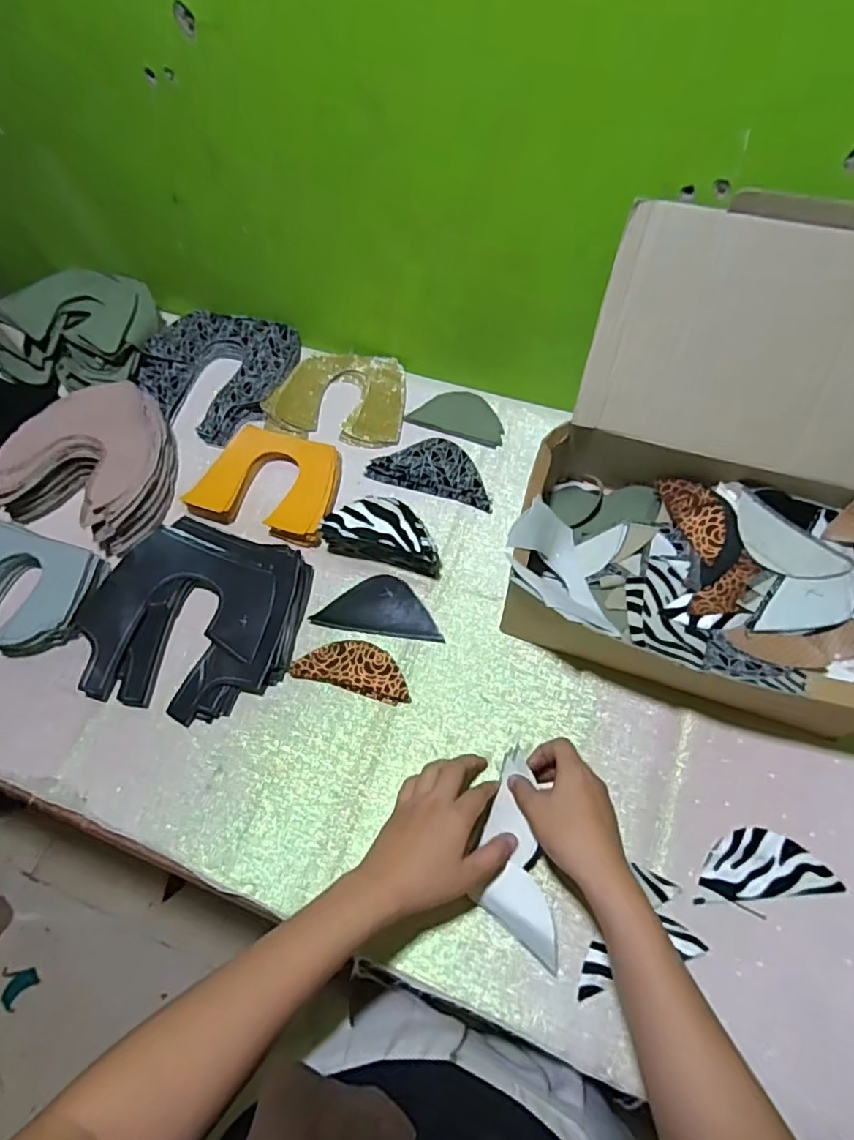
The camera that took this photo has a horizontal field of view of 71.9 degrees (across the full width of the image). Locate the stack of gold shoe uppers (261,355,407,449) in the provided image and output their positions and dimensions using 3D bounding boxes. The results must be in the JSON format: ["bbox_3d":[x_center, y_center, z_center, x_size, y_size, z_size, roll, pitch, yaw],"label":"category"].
[{"bbox_3d":[-0.107,-0.218,0.734,0.161,0.021,0.130,8,62,6],"label":"stack of gold shoe uppers"}]

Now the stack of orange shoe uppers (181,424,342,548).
[{"bbox_3d":[-0.180,-0.099,0.664,0.158,0.033,0.130,10,62,7],"label":"stack of orange shoe uppers"}]

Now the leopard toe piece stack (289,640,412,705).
[{"bbox_3d":[-0.070,0.095,0.573,0.113,0.013,0.048,13,62,8],"label":"leopard toe piece stack"}]

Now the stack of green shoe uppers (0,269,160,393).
[{"bbox_3d":[-0.438,-0.312,0.759,0.165,0.070,0.196,26,65,15],"label":"stack of green shoe uppers"}]

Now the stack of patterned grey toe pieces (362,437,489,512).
[{"bbox_3d":[0.010,-0.121,0.683,0.146,0.011,0.072,17,63,11],"label":"stack of patterned grey toe pieces"}]

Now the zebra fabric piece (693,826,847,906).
[{"bbox_3d":[0.272,0.240,0.481,0.109,0.011,0.052,-4,61,-1],"label":"zebra fabric piece"}]

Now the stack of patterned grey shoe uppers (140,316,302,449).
[{"bbox_3d":[-0.269,-0.254,0.754,0.179,0.036,0.180,18,63,11],"label":"stack of patterned grey shoe uppers"}]

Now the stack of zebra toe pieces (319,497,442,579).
[{"bbox_3d":[-0.045,-0.037,0.611,0.120,0.059,0.048,15,63,10],"label":"stack of zebra toe pieces"}]

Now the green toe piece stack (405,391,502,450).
[{"bbox_3d":[0.041,-0.190,0.723,0.113,0.009,0.067,16,63,10],"label":"green toe piece stack"}]

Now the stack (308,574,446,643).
[{"bbox_3d":[-0.046,0.037,0.607,0.127,0.014,0.060,9,62,6],"label":"stack"}]

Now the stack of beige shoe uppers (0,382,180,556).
[{"bbox_3d":[-0.377,-0.125,0.673,0.178,0.060,0.180,17,63,11],"label":"stack of beige shoe uppers"}]

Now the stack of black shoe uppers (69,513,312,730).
[{"bbox_3d":[-0.234,0.047,0.591,0.206,0.036,0.187,14,62,9],"label":"stack of black shoe uppers"}]

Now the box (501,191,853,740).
[{"bbox_3d":[0.269,-0.076,0.506,0.329,0.260,0.316,18,63,11],"label":"box"}]

